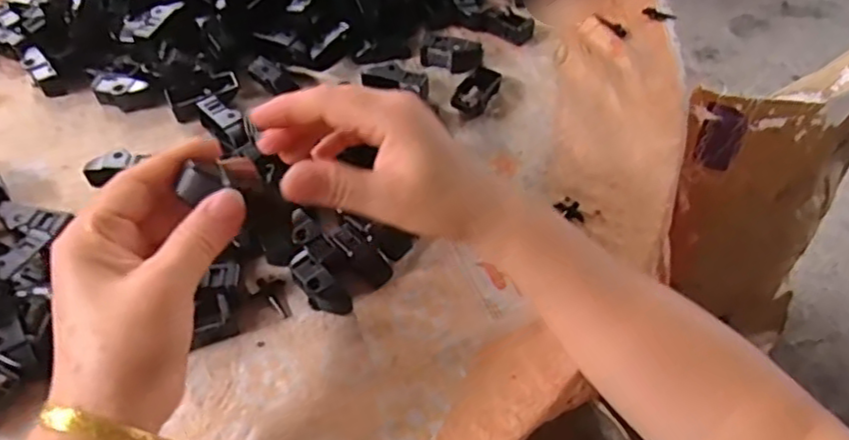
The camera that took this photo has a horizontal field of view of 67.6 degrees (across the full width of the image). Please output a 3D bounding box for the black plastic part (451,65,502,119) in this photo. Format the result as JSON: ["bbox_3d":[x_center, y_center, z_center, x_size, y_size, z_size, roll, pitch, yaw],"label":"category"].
[{"bbox_3d":[0.040,-0.098,0.484,0.023,0.017,0.049,25,56,16],"label":"black plastic part"}]

